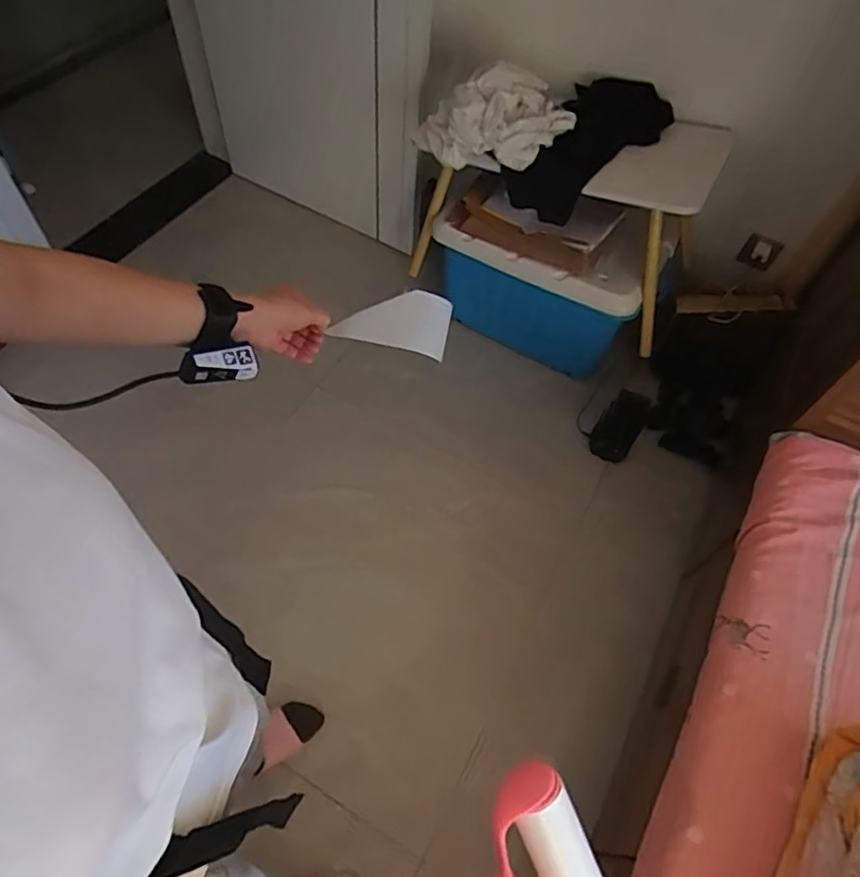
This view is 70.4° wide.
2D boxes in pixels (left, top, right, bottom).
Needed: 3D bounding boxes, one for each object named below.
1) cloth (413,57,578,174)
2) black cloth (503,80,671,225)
[{"bbox_3d":[0.155,-0.721,1.397,0.343,0.155,0.203,-7,58,-9],"label":"cloth"},{"bbox_3d":[0.381,-0.699,1.434,0.468,0.138,0.210,-43,69,-9],"label":"black cloth"}]

